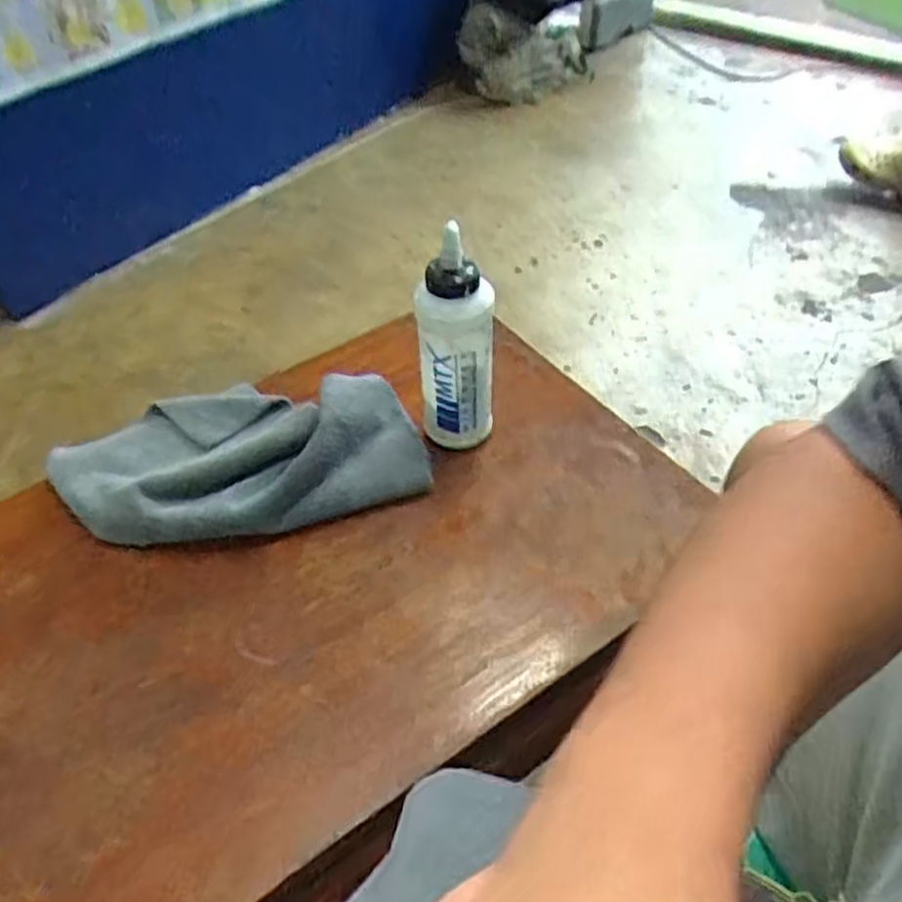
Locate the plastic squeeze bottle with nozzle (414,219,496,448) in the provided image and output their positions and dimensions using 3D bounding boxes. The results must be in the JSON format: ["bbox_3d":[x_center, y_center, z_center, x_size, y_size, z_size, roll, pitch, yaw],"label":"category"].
[{"bbox_3d":[0.005,-0.081,0.613,0.061,0.170,0.050,-2,50,0],"label":"plastic squeeze bottle with nozzle"}]

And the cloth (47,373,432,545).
[{"bbox_3d":[-0.182,-0.004,0.656,0.318,0.040,0.166,-5,50,-3],"label":"cloth"}]

